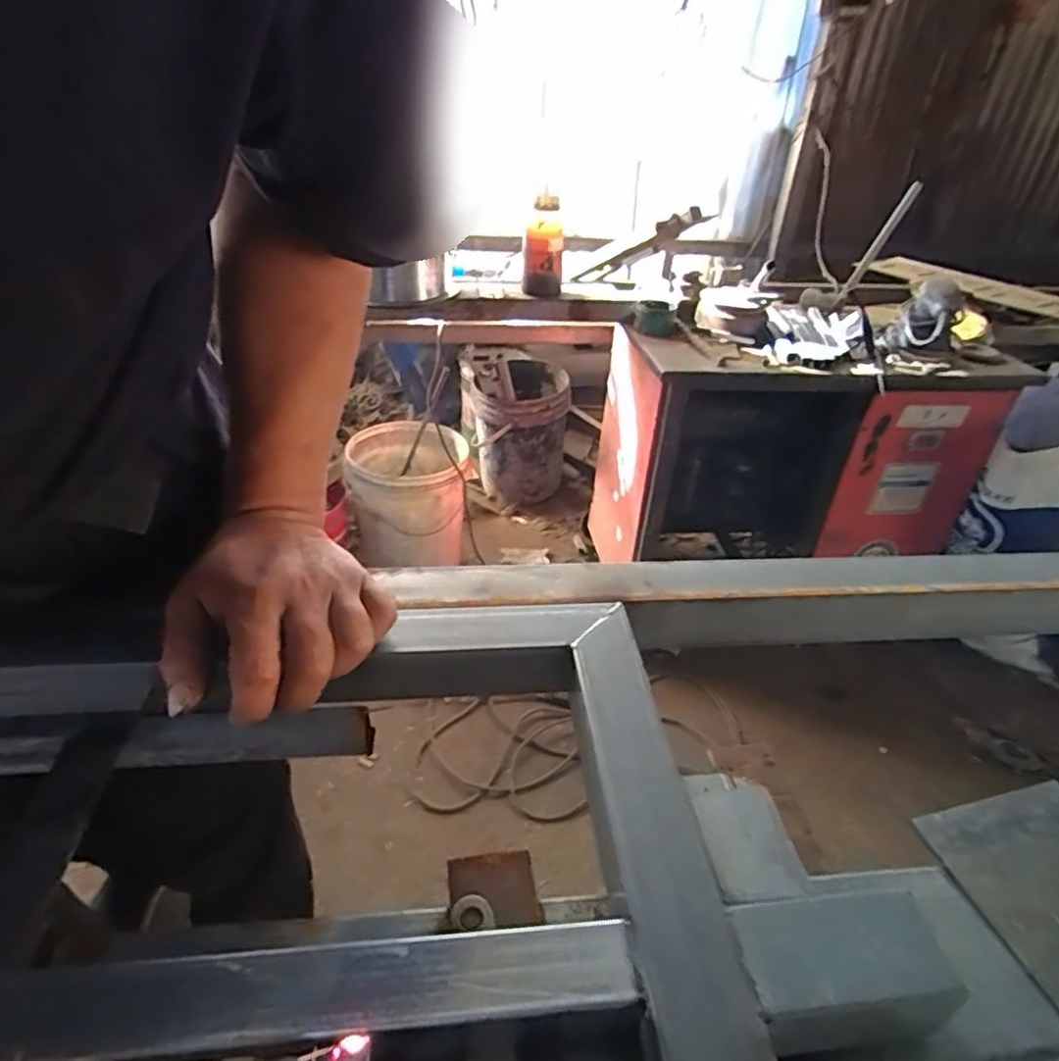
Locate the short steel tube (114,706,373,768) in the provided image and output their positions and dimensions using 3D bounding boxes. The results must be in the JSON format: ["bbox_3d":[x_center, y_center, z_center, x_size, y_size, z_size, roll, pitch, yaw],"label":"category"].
[{"bbox_3d":[-0.152,0.112,0.356,0.125,0.022,0.020,0,34,-6],"label":"short steel tube"}]

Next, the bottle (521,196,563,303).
[{"bbox_3d":[0.027,-0.582,1.336,0.082,0.183,0.087,3,34,-1],"label":"bottle"}]

